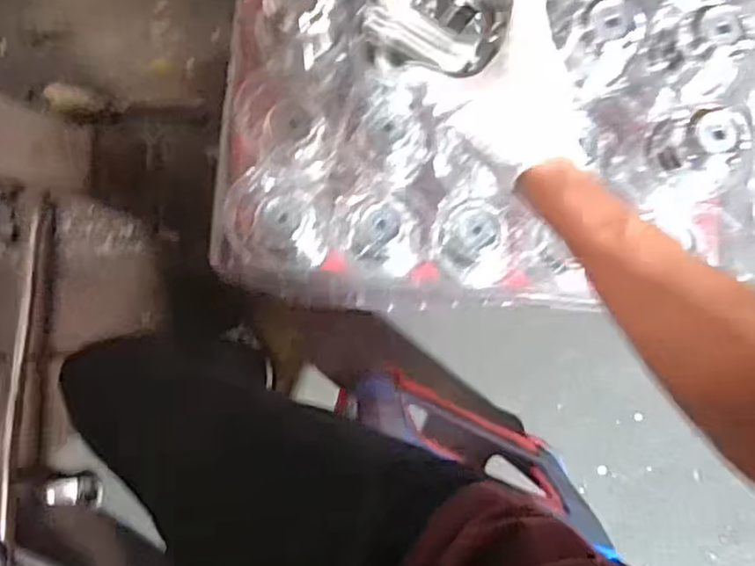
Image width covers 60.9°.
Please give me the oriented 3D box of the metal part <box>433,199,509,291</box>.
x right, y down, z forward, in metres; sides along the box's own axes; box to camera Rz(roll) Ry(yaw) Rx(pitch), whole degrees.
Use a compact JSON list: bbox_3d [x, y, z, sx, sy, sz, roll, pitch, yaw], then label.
[{"bbox_3d":[0.101,-0.045,0.700,0.075,0.032,0.086,17,84,2],"label":"metal part"}]

